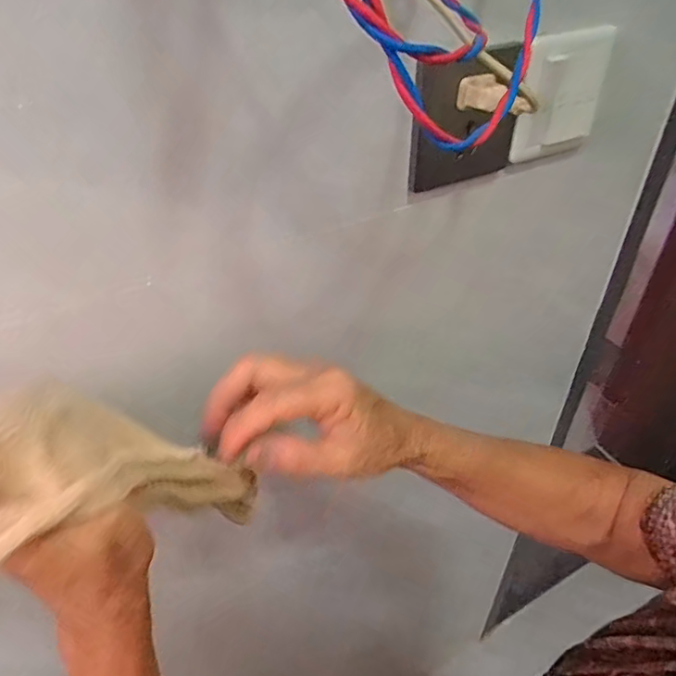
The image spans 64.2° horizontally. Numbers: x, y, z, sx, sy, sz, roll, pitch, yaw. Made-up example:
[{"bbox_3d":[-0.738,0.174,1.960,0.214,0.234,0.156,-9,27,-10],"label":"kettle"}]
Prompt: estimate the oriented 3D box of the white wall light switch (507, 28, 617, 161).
[{"bbox_3d":[0.163,-0.177,0.392,0.077,0.082,0.013,-18,43,-19],"label":"white wall light switch"}]

